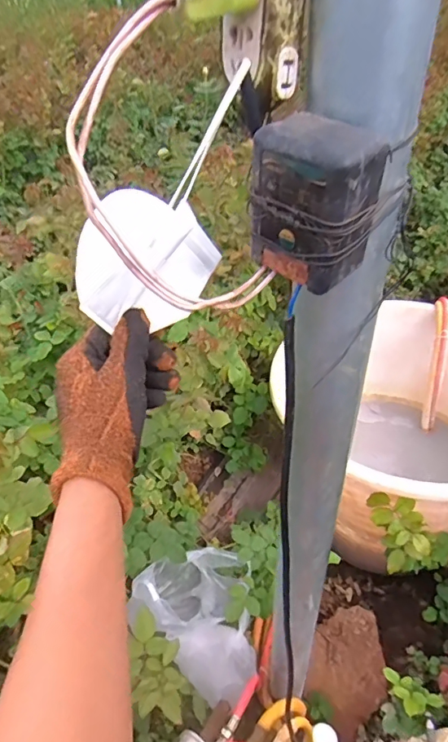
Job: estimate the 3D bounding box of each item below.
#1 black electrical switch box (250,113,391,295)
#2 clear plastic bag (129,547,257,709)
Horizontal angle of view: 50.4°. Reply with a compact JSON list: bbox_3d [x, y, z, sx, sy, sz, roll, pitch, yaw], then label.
[{"bbox_3d":[0.053,-0.102,0.296,0.068,0.088,0.044,26,49,29],"label":"black electrical switch box"},{"bbox_3d":[-0.066,0.542,1.066,0.266,0.226,0.285,2,41,5],"label":"clear plastic bag"}]

